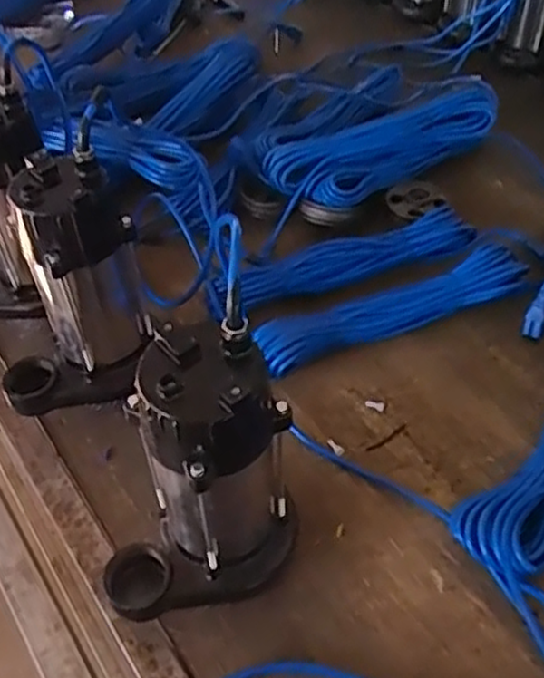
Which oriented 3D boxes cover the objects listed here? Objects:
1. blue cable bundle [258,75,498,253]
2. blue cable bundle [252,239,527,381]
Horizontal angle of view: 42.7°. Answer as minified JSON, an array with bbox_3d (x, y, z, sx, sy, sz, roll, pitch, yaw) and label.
[{"bbox_3d":[0.137,-0.269,0.962,0.400,0.067,0.121,-28,52,-22],"label":"blue cable bundle"},{"bbox_3d":[0.137,-0.031,0.808,0.339,0.051,0.066,-20,50,-15],"label":"blue cable bundle"}]

